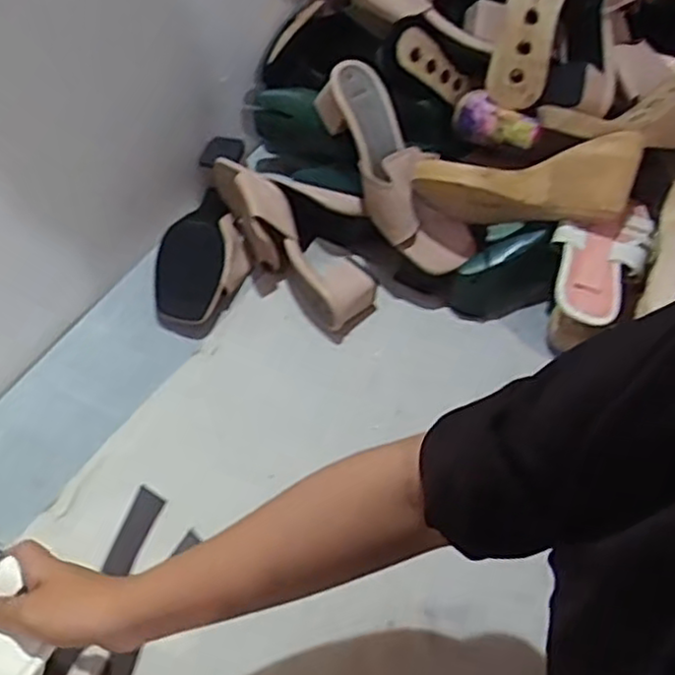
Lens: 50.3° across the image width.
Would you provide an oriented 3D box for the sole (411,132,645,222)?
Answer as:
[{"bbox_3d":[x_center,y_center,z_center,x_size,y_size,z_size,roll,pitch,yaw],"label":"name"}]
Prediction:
[{"bbox_3d":[0.196,-0.148,0.732,0.230,0.081,0.066,-2,56,1],"label":"sole"}]

